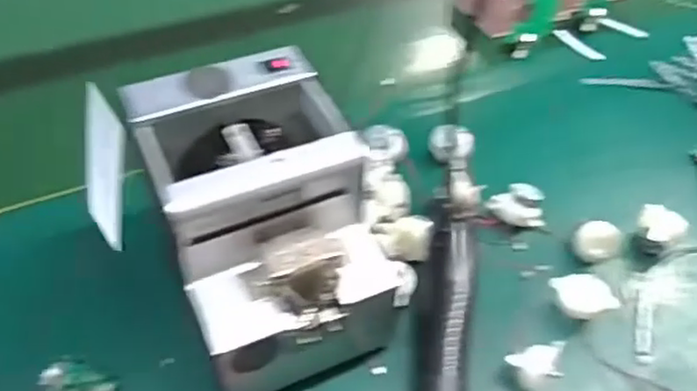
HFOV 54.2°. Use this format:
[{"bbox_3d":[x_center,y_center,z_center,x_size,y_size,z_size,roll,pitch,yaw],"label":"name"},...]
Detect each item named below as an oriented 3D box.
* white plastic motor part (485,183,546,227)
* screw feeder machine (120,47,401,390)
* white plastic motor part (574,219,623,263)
[{"bbox_3d":[0.139,0.006,0.562,0.045,0.028,0.026,2,46,0],"label":"white plastic motor part"},{"bbox_3d":[-0.057,0.023,0.465,0.135,0.154,0.176,-18,50,-19],"label":"screw feeder machine"},{"bbox_3d":[0.198,0.037,0.539,0.034,0.016,0.031,1,46,-1],"label":"white plastic motor part"}]

